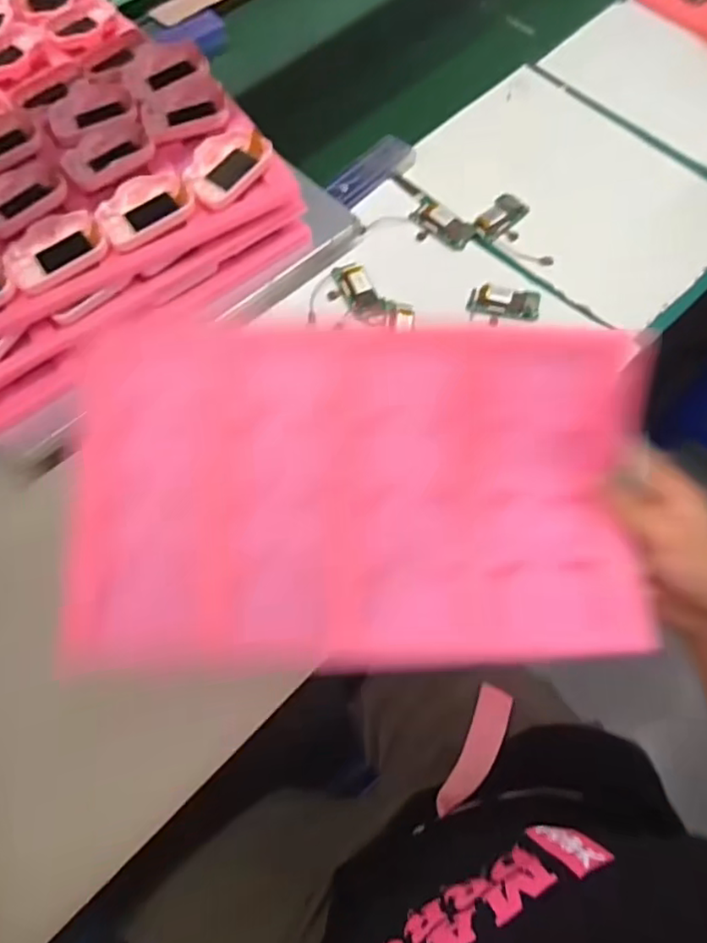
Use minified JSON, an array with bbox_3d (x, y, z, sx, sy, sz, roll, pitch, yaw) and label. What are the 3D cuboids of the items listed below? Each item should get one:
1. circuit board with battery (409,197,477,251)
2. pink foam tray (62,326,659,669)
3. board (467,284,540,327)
[{"bbox_3d":[0.097,-0.278,0.671,0.078,0.007,0.053,39,74,17],"label":"circuit board with battery"},{"bbox_3d":[-0.002,0.009,0.403,0.359,0.041,0.227,-2,77,3],"label":"pink foam tray"},{"bbox_3d":[0.159,-0.177,0.627,0.074,0.009,0.047,10,67,7],"label":"board"}]

